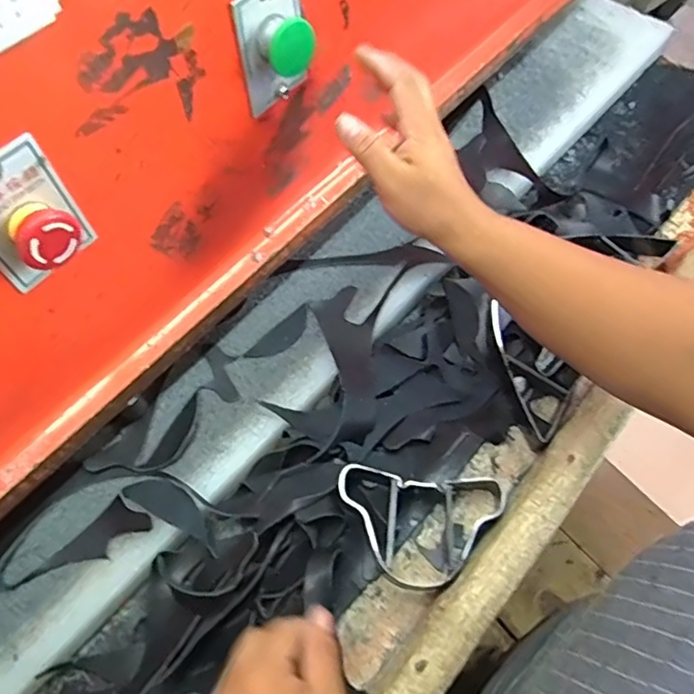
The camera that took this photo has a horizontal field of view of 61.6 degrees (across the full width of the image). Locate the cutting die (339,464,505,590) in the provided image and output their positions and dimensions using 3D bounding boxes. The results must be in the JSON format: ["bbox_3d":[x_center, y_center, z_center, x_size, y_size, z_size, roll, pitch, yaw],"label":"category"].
[{"bbox_3d":[0.058,0.145,0.480,0.136,0.030,0.083,3,60,6],"label":"cutting die"}]

